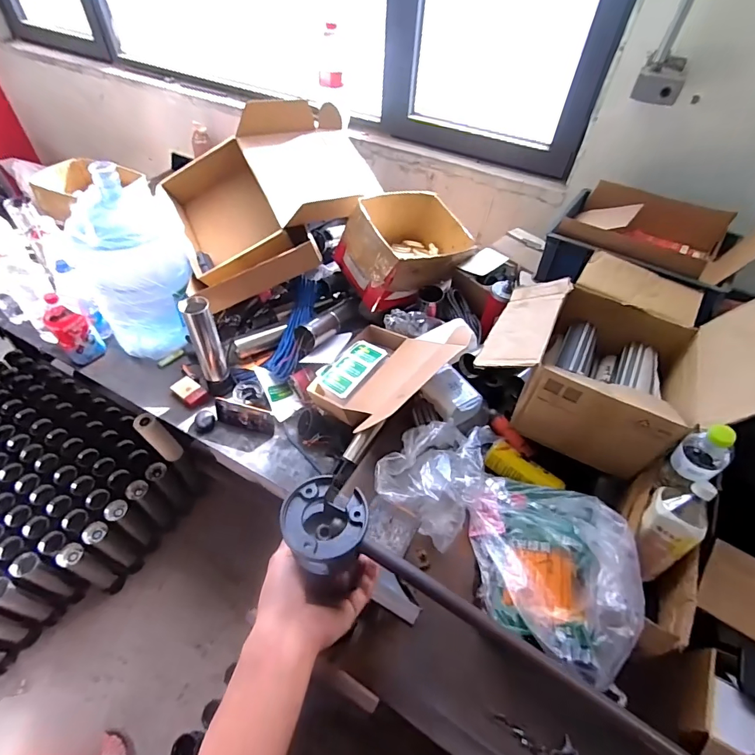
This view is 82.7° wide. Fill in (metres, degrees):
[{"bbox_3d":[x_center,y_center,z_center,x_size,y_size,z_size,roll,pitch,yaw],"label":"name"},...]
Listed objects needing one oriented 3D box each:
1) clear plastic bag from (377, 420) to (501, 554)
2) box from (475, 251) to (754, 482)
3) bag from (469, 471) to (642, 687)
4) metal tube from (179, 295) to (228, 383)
[{"bbox_3d":[0.130,0.175,0.864,0.187,0.085,0.256,32,56,21],"label":"clear plastic bag"},{"bbox_3d":[0.466,-0.082,0.877,0.414,0.266,0.412,24,53,15],"label":"box"},{"bbox_3d":[0.281,0.307,0.711,0.193,0.158,0.331,-1,51,-5],"label":"bag"},{"bbox_3d":[-0.436,-0.090,1.093,0.069,0.239,0.058,-17,54,-17],"label":"metal tube"}]

